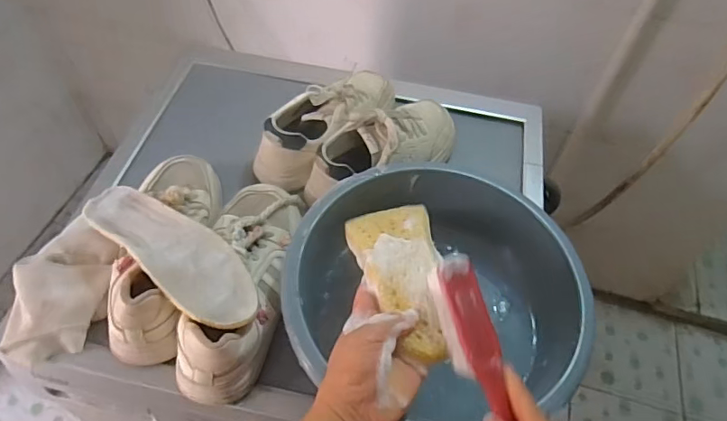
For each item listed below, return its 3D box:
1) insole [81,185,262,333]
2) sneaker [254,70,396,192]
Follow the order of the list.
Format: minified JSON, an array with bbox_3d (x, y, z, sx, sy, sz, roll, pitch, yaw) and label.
[{"bbox_3d":[-0.198,0.037,0.524,0.239,0.015,0.077,34,50,26],"label":"insole"},{"bbox_3d":[-0.041,-0.127,0.690,0.247,0.082,0.091,-35,63,-25],"label":"sneaker"}]

